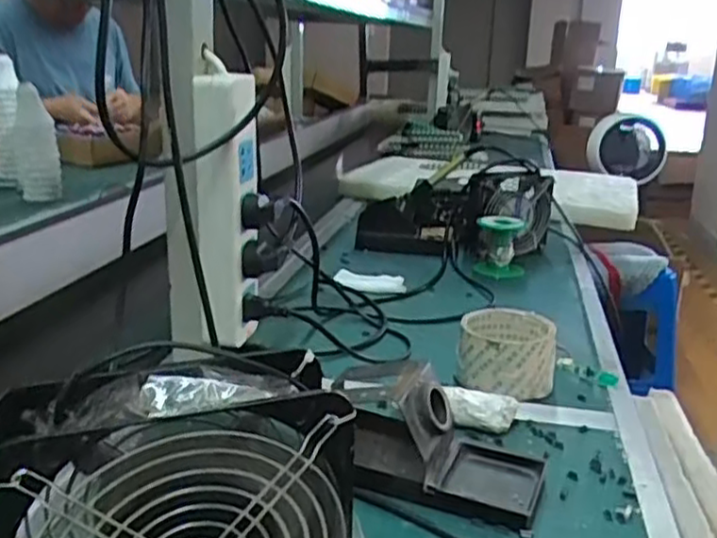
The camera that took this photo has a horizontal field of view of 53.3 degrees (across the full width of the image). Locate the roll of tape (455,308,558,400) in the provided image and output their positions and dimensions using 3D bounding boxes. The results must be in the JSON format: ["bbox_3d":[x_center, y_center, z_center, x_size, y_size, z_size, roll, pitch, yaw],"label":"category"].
[{"bbox_3d":[0.133,0.077,0.646,0.083,0.057,0.083,5,18,11],"label":"roll of tape"}]

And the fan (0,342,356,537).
[{"bbox_3d":[-0.080,0.122,0.334,0.157,0.155,0.059,-5,19,-19],"label":"fan"}]

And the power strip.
[{"bbox_3d":[-0.111,-0.049,0.595,0.056,0.214,0.051,-1,18,-8],"label":"power strip"}]

